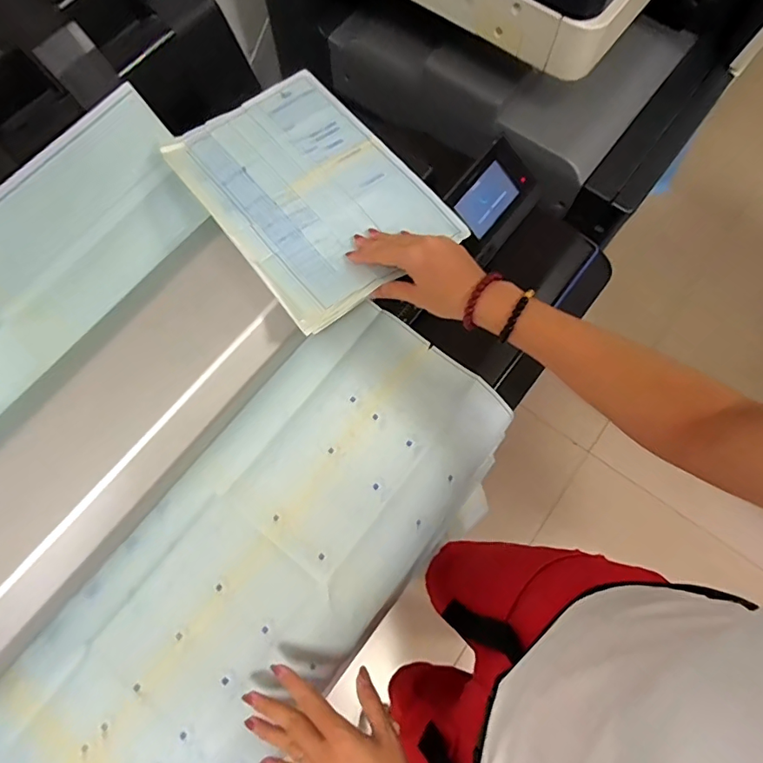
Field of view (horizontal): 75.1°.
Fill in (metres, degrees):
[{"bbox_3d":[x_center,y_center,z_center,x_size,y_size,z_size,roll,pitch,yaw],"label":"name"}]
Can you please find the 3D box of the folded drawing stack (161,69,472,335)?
[{"bbox_3d":[-0.081,-0.224,0.573,0.217,0.022,0.301,-37,75,-11],"label":"folded drawing stack"}]

